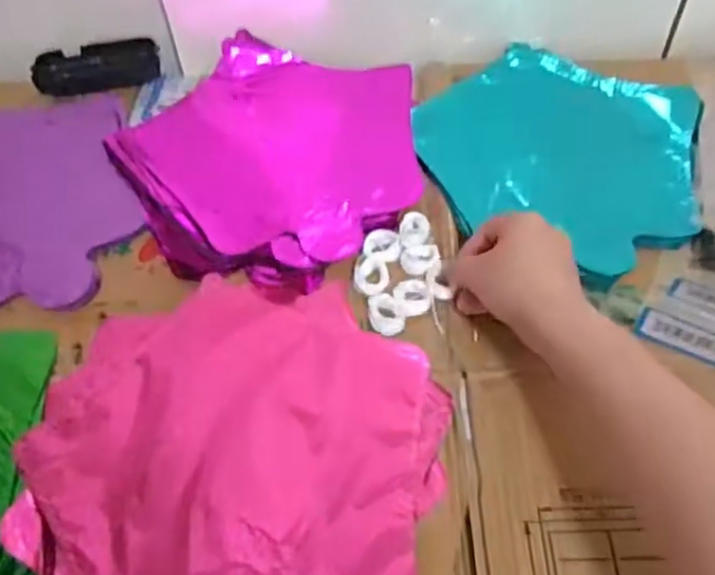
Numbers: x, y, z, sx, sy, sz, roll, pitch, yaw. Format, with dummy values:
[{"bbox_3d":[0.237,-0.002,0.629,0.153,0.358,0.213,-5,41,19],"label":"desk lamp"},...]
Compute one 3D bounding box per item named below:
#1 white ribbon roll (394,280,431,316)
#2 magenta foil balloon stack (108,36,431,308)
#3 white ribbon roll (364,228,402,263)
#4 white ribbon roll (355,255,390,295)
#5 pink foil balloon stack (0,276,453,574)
[{"bbox_3d":[0.037,0.006,0.464,0.024,0.004,0.027,-11,53,-5],"label":"white ribbon roll"},{"bbox_3d":[-0.071,-0.106,0.552,0.235,0.026,0.245,14,55,14],"label":"magenta foil balloon stack"},{"bbox_3d":[0.019,-0.031,0.495,0.026,0.007,0.023,21,57,18],"label":"white ribbon roll"},{"bbox_3d":[0.010,-0.009,0.480,0.024,0.004,0.035,-3,52,1],"label":"white ribbon roll"},{"bbox_3d":[-0.077,0.104,0.395,0.238,0.012,0.254,30,60,24],"label":"pink foil balloon stack"}]

